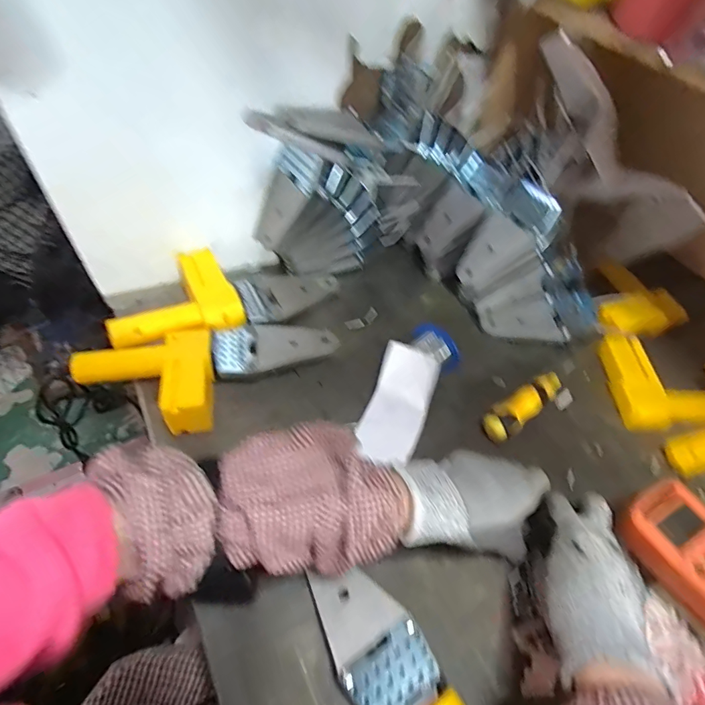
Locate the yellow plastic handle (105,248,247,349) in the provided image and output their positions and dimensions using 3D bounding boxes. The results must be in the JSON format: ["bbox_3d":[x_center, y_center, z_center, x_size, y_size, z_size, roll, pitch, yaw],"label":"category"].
[{"bbox_3d":[-0.212,-0.057,0.528,0.143,0.034,0.110,-24,57,-20],"label":"yellow plastic handle"}]

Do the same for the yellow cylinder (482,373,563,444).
[{"bbox_3d":[0.192,0.057,0.500,0.119,0.025,0.032,-31,60,-24],"label":"yellow cylinder"}]

